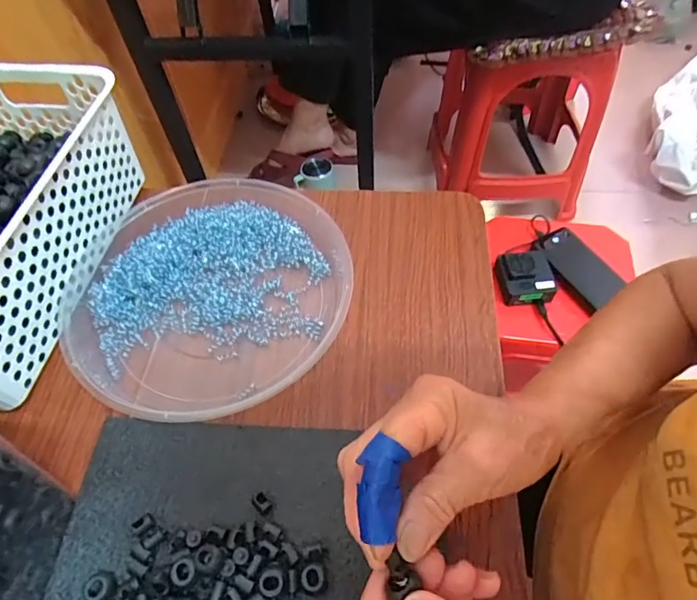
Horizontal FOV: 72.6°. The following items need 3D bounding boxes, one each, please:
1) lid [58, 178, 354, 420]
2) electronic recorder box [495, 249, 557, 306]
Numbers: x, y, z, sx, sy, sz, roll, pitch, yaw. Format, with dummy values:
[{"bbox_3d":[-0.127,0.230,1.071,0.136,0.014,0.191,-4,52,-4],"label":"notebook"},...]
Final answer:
[{"bbox_3d":[-0.119,-0.014,0.403,0.229,0.032,0.220,-1,56,2],"label":"lid"},{"bbox_3d":[0.263,-0.037,0.715,0.077,0.047,0.085,-2,56,1],"label":"electronic recorder box"}]

